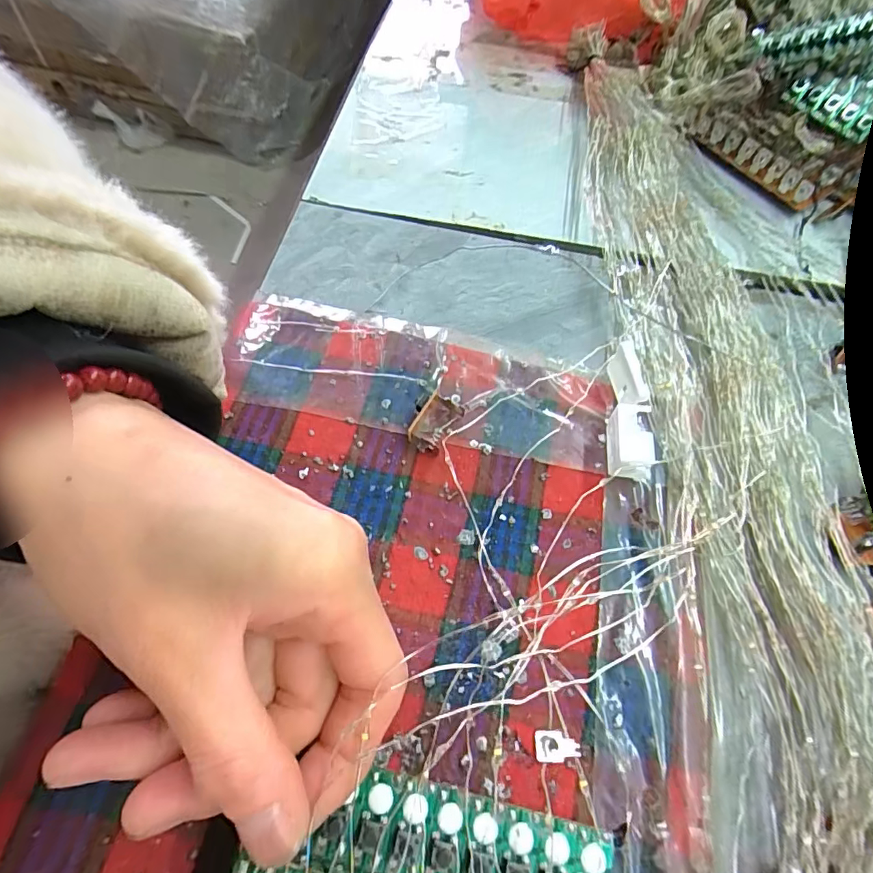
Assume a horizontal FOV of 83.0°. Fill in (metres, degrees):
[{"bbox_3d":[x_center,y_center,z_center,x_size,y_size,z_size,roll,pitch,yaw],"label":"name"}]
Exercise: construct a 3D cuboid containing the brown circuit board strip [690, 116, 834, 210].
[{"bbox_3d":[0.171,-0.149,0.264,0.017,0.012,0.077,-41,73,-20],"label":"brown circuit board strip"}]

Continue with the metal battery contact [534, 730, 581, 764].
[{"bbox_3d":[0.037,0.094,0.149,0.014,0.004,0.008,0,64,-3],"label":"metal battery contact"}]

